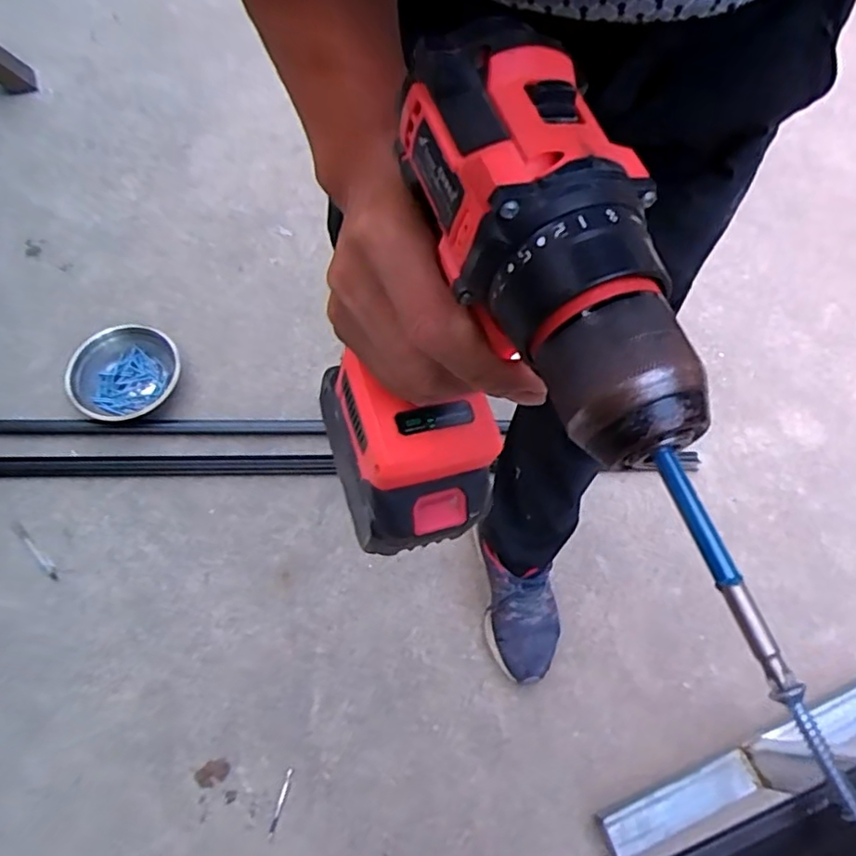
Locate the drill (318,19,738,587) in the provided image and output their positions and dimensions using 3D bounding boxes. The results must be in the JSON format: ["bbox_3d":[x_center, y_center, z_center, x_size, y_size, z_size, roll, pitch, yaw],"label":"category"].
[{"bbox_3d":[0.016,-0.010,0.255,0.066,0.234,0.162,-20,74,-21],"label":"drill"}]

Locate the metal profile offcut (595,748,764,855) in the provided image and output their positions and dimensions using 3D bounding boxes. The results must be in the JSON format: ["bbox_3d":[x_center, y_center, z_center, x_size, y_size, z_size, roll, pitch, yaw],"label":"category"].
[{"bbox_3d":[0.353,0.527,0.857,0.235,0.032,0.059,-18,68,-12],"label":"metal profile offcut"}]

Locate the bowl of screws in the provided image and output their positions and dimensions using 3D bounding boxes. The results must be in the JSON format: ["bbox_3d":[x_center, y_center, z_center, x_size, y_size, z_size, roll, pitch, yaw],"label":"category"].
[{"bbox_3d":[-0.550,-0.097,1.115,0.180,0.060,0.190,2,66,-4],"label":"bowl of screws"}]

